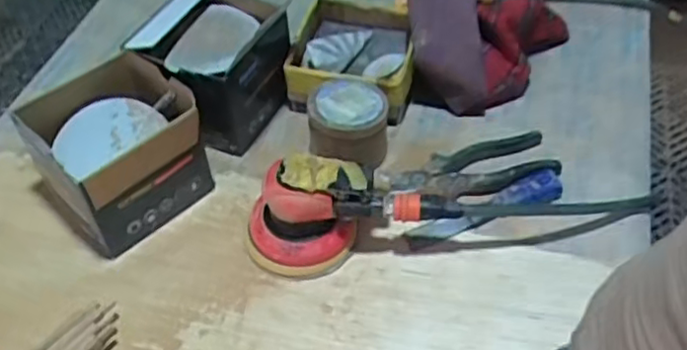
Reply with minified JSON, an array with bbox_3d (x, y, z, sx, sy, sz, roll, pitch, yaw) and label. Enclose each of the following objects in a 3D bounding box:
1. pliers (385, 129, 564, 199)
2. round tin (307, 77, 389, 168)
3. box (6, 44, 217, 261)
[{"bbox_3d":[0.135,-0.008,0.707,0.171,0.025,0.062,-10,49,-6],"label":"pliers"},{"bbox_3d":[0.004,-0.061,0.728,0.083,0.067,0.091,-1,49,2],"label":"round tin"},{"bbox_3d":[-0.236,-0.029,0.692,0.154,0.110,0.163,-37,57,-26],"label":"box"}]

